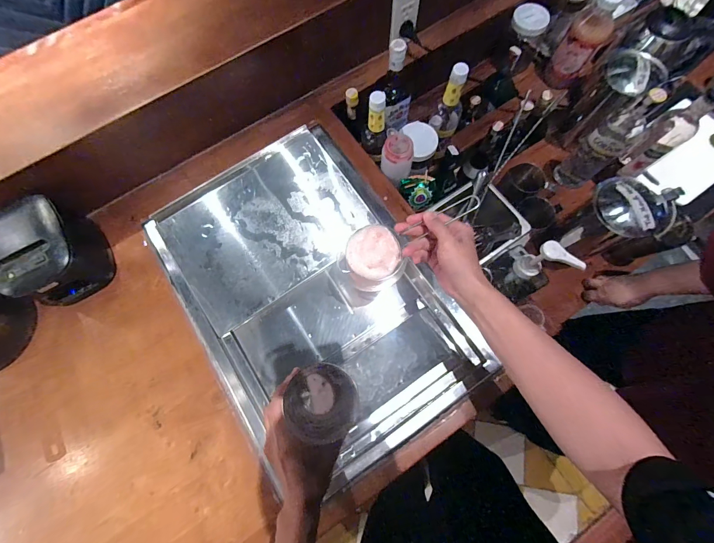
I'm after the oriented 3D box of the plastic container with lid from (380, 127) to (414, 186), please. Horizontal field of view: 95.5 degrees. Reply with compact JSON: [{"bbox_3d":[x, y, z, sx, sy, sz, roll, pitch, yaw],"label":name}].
[{"bbox_3d":[0.081,-0.235,0.665,0.066,0.096,0.067,31,77,9],"label":"plastic container with lid"}]

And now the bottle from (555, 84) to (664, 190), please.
[{"bbox_3d":[0.542,-0.280,0.706,0.086,0.258,0.078,-38,77,-10],"label":"bottle"}]

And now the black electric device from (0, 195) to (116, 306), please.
[{"bbox_3d":[-0.557,-0.037,0.599,0.164,0.122,0.149,-37,77,-9],"label":"black electric device"}]

